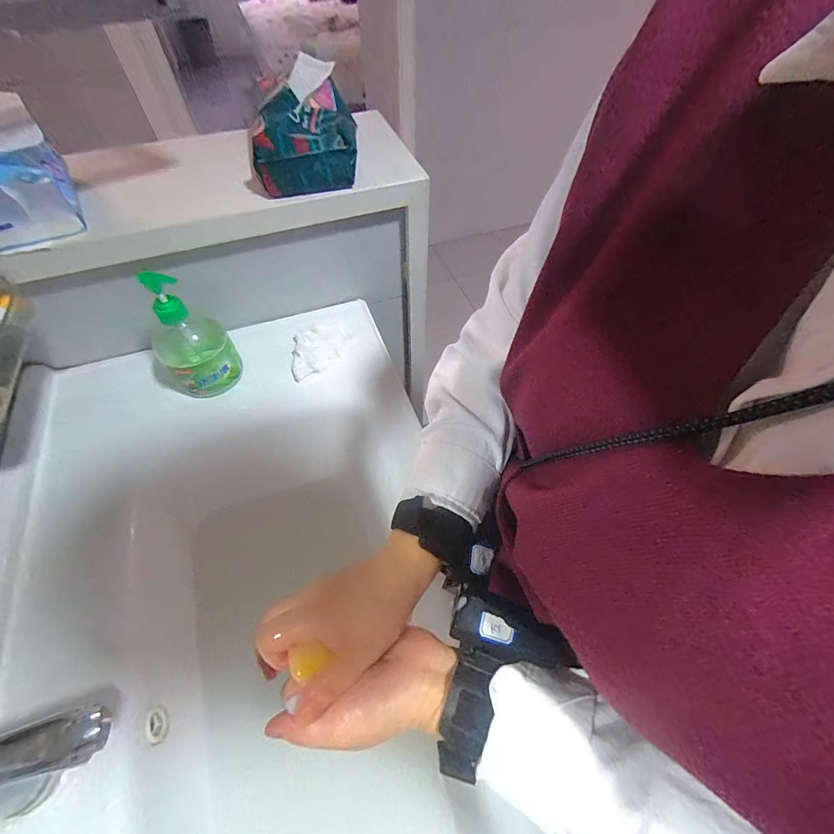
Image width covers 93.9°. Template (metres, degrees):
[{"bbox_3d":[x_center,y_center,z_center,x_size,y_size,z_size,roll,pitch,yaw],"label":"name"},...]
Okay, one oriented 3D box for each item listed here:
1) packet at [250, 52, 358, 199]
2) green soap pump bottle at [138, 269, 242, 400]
[{"bbox_3d":[-0.135,-0.338,0.460,0.121,0.089,0.119,-10,57,-7],"label":"packet"},{"bbox_3d":[-0.286,-0.106,0.478,0.080,0.161,0.084,-33,63,-20],"label":"green soap pump bottle"}]

